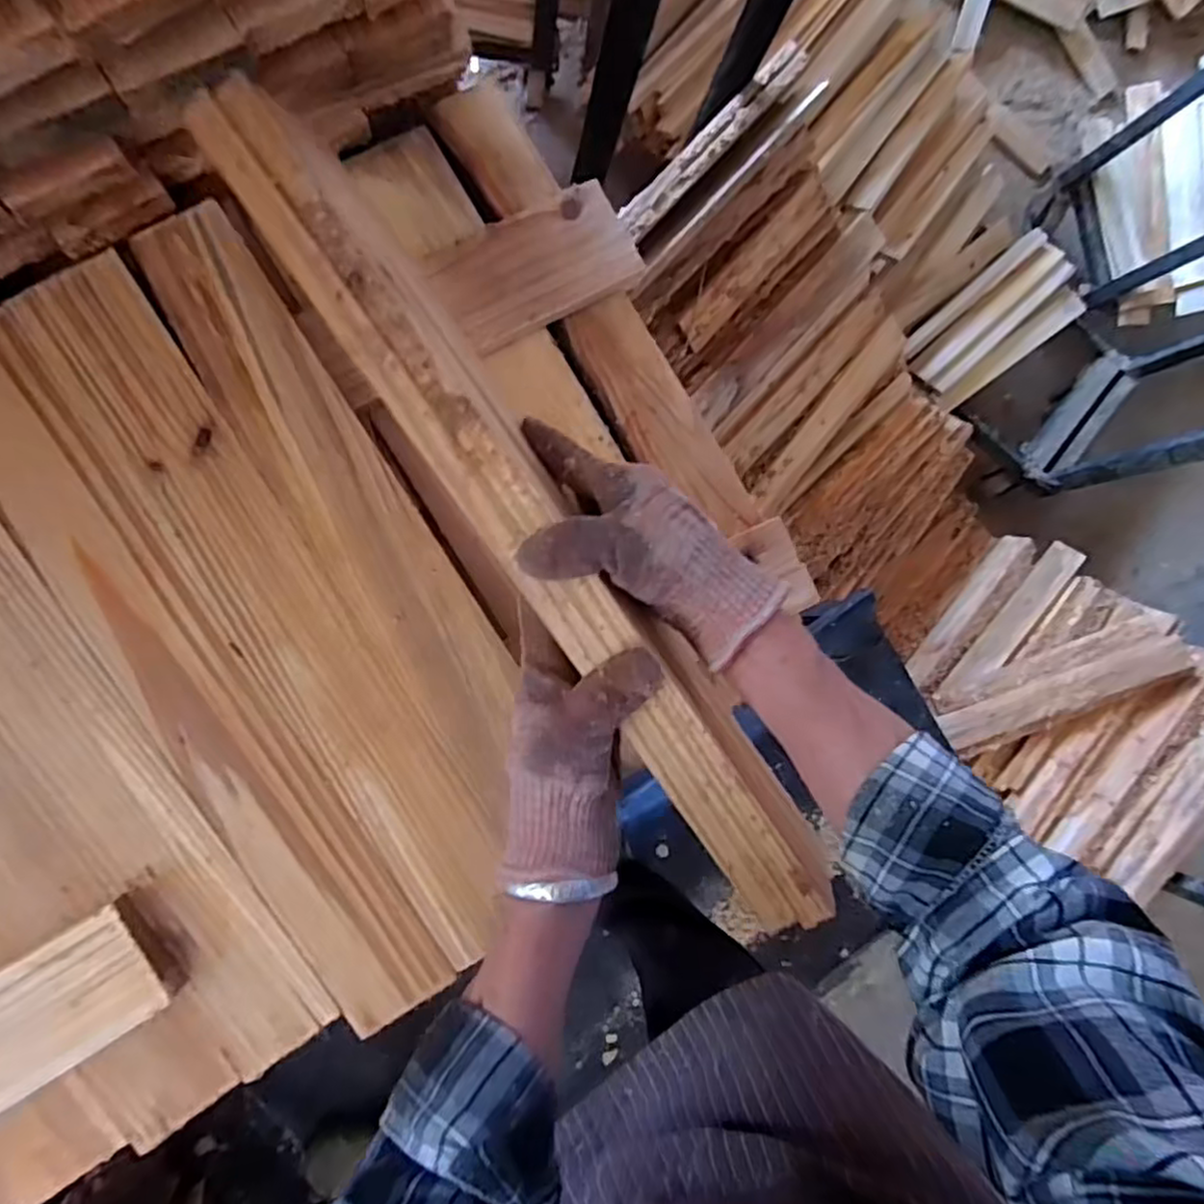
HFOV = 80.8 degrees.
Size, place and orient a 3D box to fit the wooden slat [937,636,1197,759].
[{"bbox_3d":[0.993,0.197,1.503,0.572,0.023,0.098,-18,81,-5],"label":"wooden slat"}]

